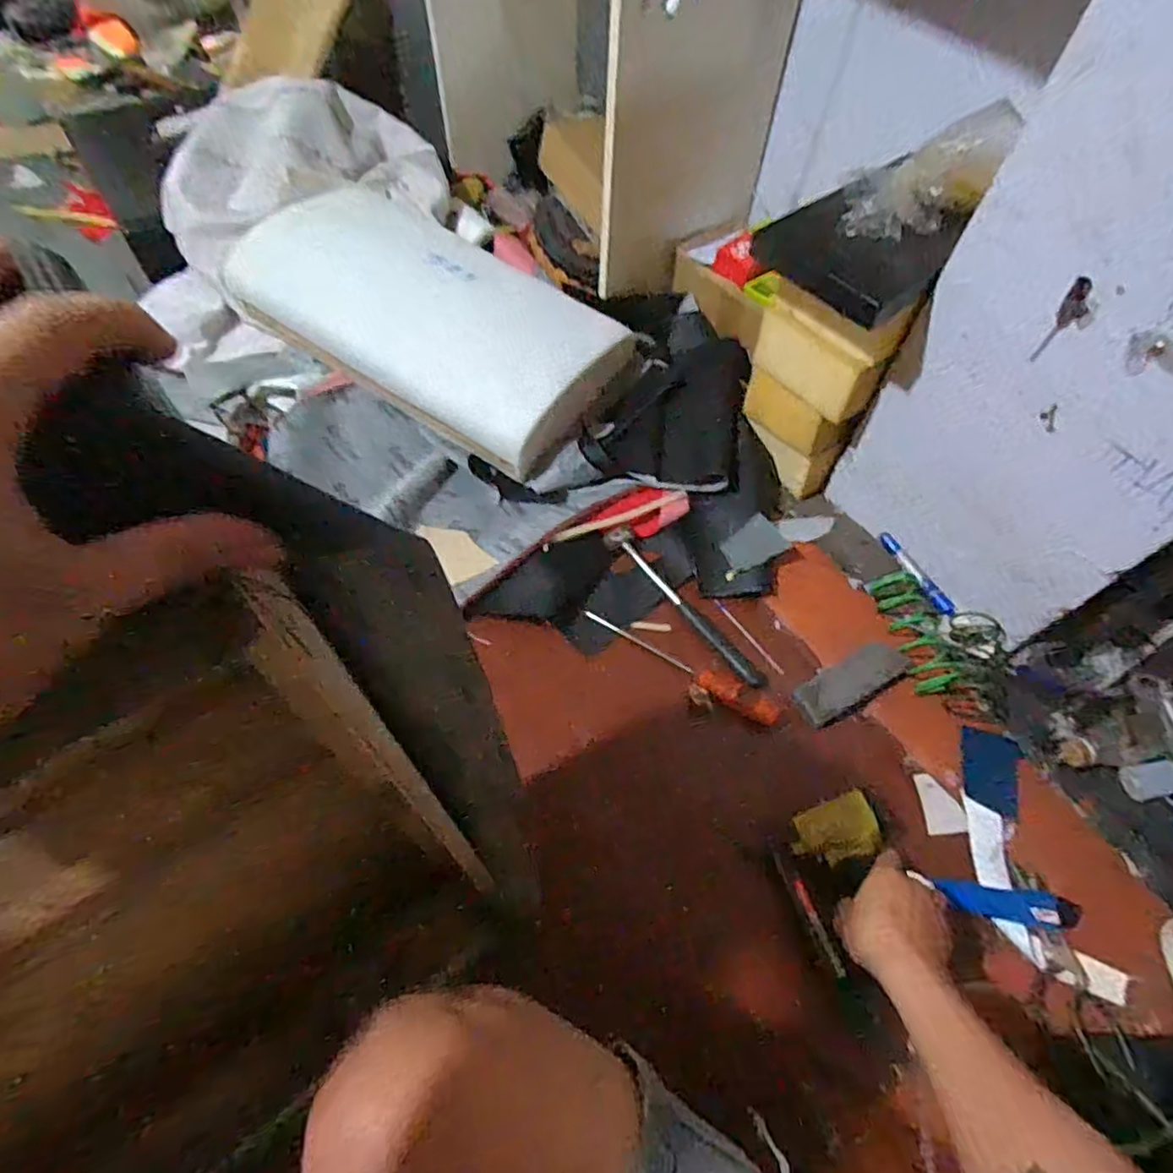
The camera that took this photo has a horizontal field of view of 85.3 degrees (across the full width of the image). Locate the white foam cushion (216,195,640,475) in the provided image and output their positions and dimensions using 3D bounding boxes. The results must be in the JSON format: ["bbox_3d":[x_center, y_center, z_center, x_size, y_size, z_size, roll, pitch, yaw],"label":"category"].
[{"bbox_3d":[-0.225,-0.394,0.956,0.564,0.091,0.303,30,63,15],"label":"white foam cushion"}]

